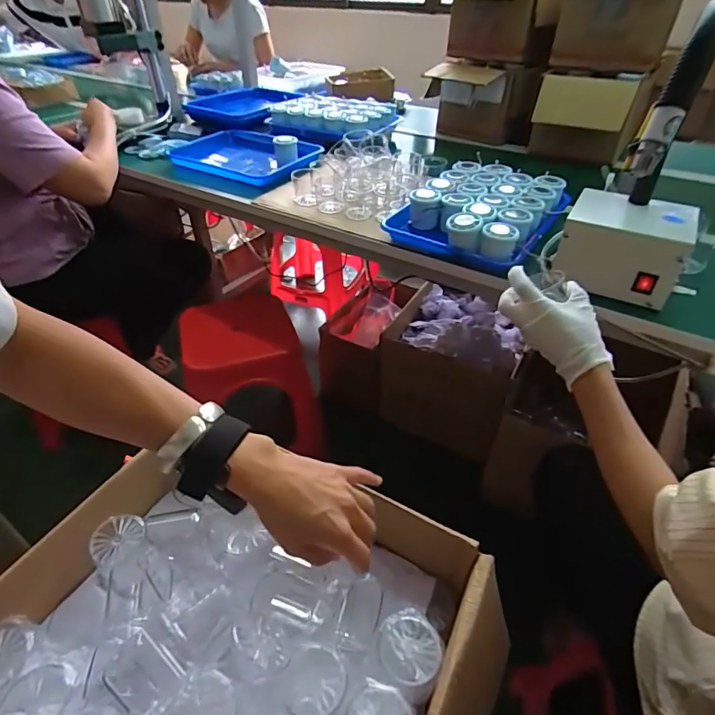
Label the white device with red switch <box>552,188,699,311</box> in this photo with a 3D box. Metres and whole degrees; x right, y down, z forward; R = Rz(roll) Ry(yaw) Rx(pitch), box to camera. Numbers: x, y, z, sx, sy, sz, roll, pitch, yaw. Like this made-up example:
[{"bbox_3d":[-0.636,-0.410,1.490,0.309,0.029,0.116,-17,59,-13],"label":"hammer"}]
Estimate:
[{"bbox_3d":[0.392,-0.173,0.681,0.158,0.107,0.140,19,44,21],"label":"white device with red switch"}]

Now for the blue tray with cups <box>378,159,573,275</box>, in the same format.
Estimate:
[{"bbox_3d":[0.223,-0.272,0.831,0.248,0.064,0.290,25,46,27],"label":"blue tray with cups"}]

